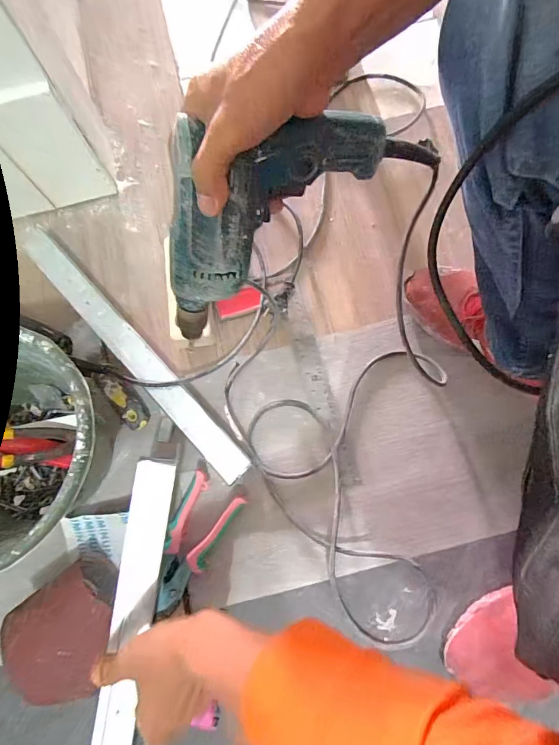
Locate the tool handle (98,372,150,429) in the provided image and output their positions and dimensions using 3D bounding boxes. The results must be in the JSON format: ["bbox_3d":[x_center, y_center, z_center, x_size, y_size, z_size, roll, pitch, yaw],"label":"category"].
[{"bbox_3d":[-0.208,0.036,0.538,0.033,0.023,0.092,-40,80,-8],"label":"tool handle"}]

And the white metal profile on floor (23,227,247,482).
[{"bbox_3d":[-0.202,-0.033,0.548,0.040,0.037,0.450,-42,80,-8],"label":"white metal profile on floor"}]

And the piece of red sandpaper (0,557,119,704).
[{"bbox_3d":[-0.232,0.291,0.456,0.126,0.071,0.116,-39,78,-7],"label":"piece of red sandpaper"}]

